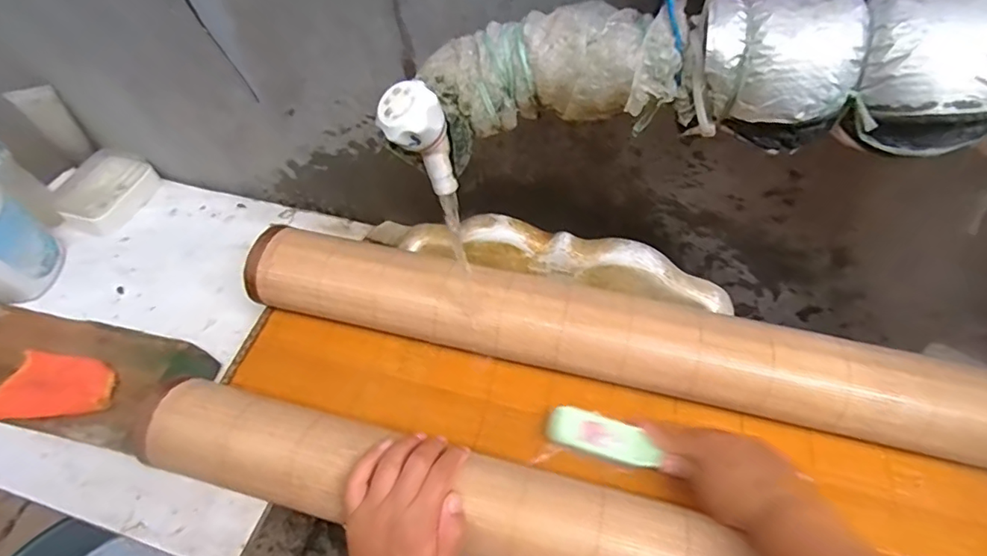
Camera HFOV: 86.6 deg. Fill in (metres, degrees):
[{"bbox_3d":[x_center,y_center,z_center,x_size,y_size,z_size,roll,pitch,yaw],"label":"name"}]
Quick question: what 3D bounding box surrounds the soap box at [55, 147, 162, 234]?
[{"bbox_3d":[-0.577,-0.130,0.778,0.085,0.055,0.126,17,59,13],"label":"soap box"}]

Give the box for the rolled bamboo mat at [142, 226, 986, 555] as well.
[{"bbox_3d":[0.097,0.144,0.497,0.759,0.097,0.265,11,58,10],"label":"rolled bamboo mat"}]

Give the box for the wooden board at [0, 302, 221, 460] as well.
[{"bbox_3d":[-0.535,0.109,0.631,0.388,0.026,0.136,10,57,9],"label":"wooden board"}]

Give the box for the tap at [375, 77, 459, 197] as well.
[{"bbox_3d":[-0.054,-0.096,0.379,0.044,0.080,0.034,-18,57,-10],"label":"tap"}]

